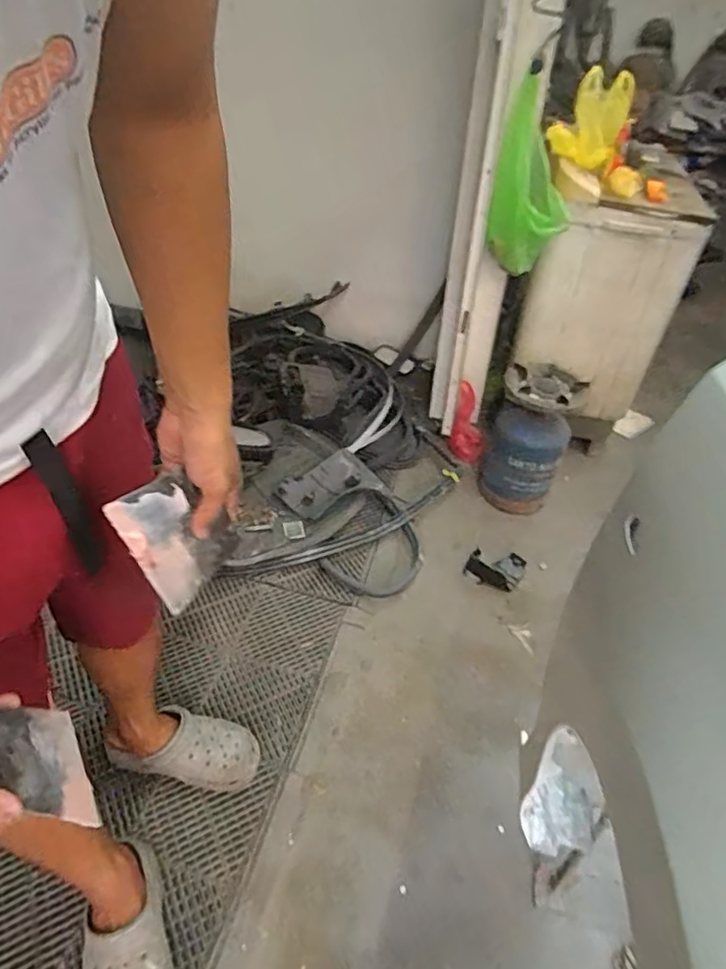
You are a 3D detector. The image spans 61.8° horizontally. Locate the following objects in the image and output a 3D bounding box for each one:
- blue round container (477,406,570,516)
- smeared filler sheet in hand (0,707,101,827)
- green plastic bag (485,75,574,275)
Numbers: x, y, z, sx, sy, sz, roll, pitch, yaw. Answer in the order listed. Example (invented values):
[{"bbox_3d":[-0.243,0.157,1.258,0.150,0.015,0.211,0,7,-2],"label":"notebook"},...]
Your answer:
[{"bbox_3d":[0.451,-0.097,1.717,0.207,0.305,0.222,14,42,13],"label":"blue round container"},{"bbox_3d":[-0.265,0.212,0.473,0.096,0.007,0.131,28,-1,-37],"label":"smeared filler sheet in hand"},{"bbox_3d":[0.403,-0.695,1.420,0.182,0.364,0.136,14,42,13],"label":"green plastic bag"}]

